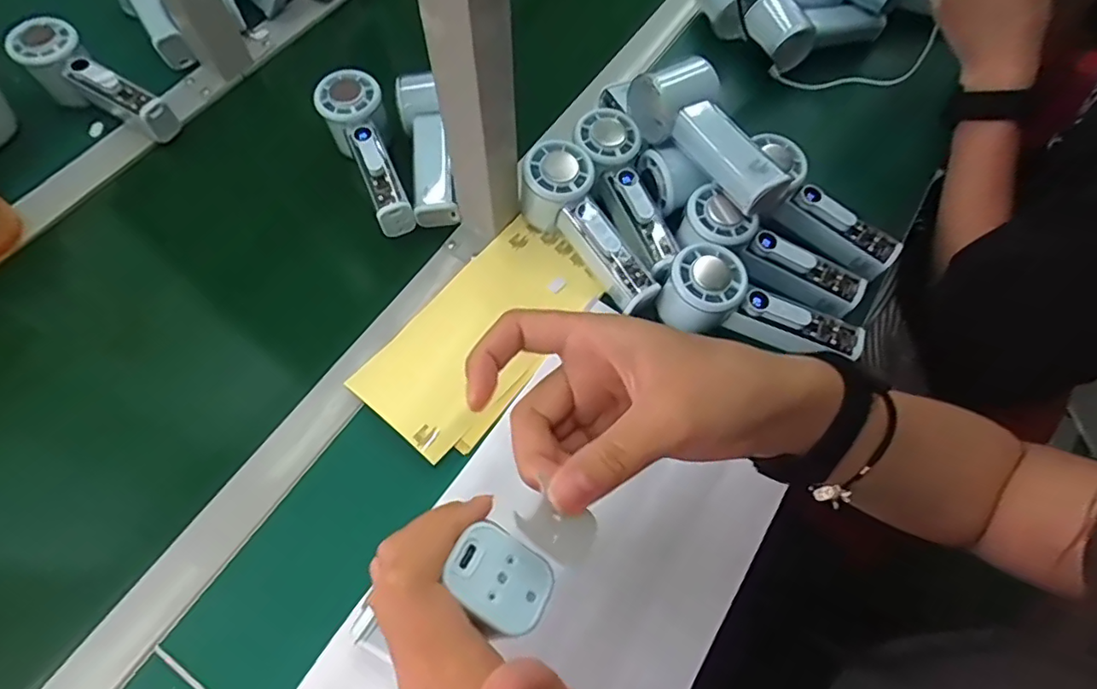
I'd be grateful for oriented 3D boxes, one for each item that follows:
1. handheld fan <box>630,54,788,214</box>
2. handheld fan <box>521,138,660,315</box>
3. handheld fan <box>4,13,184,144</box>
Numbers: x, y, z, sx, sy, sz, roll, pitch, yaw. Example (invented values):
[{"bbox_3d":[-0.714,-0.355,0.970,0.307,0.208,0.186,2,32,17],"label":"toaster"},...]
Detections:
[{"bbox_3d":[0.133,-0.171,0.458,0.059,0.052,0.149,-35,70,-17],"label":"handheld fan"},{"bbox_3d":[0.033,-0.094,0.473,0.060,0.057,0.154,-34,84,-17],"label":"handheld fan"},{"bbox_3d":[-0.421,-0.243,0.535,0.157,0.055,0.053,32,66,-3],"label":"handheld fan"}]

